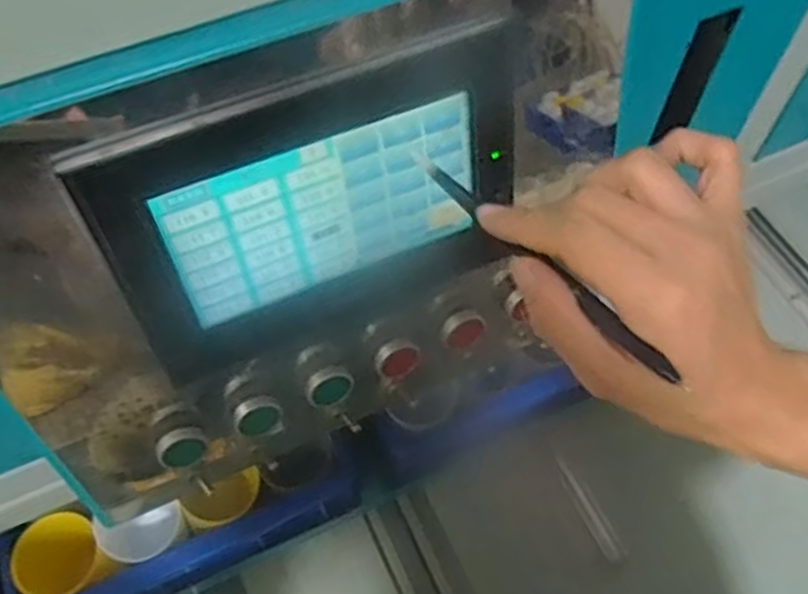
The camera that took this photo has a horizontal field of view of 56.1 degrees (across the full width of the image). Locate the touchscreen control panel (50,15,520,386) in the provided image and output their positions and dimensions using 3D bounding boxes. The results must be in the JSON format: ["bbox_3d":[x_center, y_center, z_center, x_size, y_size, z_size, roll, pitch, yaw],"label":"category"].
[{"bbox_3d":[-0.040,-0.050,0.381,0.205,0.135,0.040,-22,46,-12],"label":"touchscreen control panel"}]

